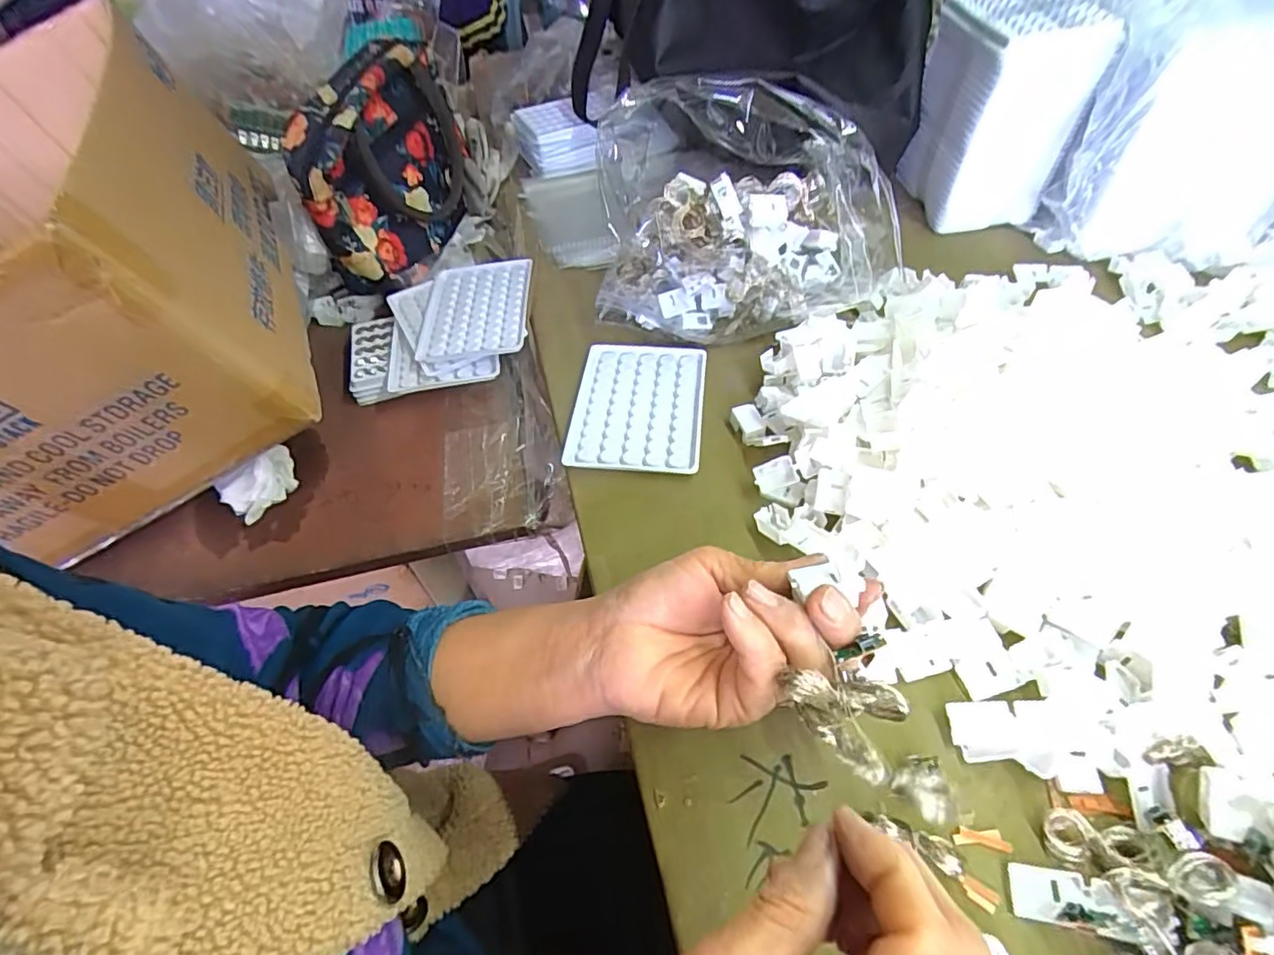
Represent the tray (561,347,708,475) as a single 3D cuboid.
[{"bbox_3d":[0.002,-0.057,0.446,0.095,0.006,0.127,3,52,7],"label":"tray"}]

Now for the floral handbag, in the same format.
[{"bbox_3d":[-0.241,-0.313,0.582,0.084,0.140,0.238,4,52,8],"label":"floral handbag"}]

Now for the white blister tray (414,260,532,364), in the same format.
[{"bbox_3d":[-0.149,-0.150,0.540,0.100,0.015,0.124,-8,54,6],"label":"white blister tray"}]

